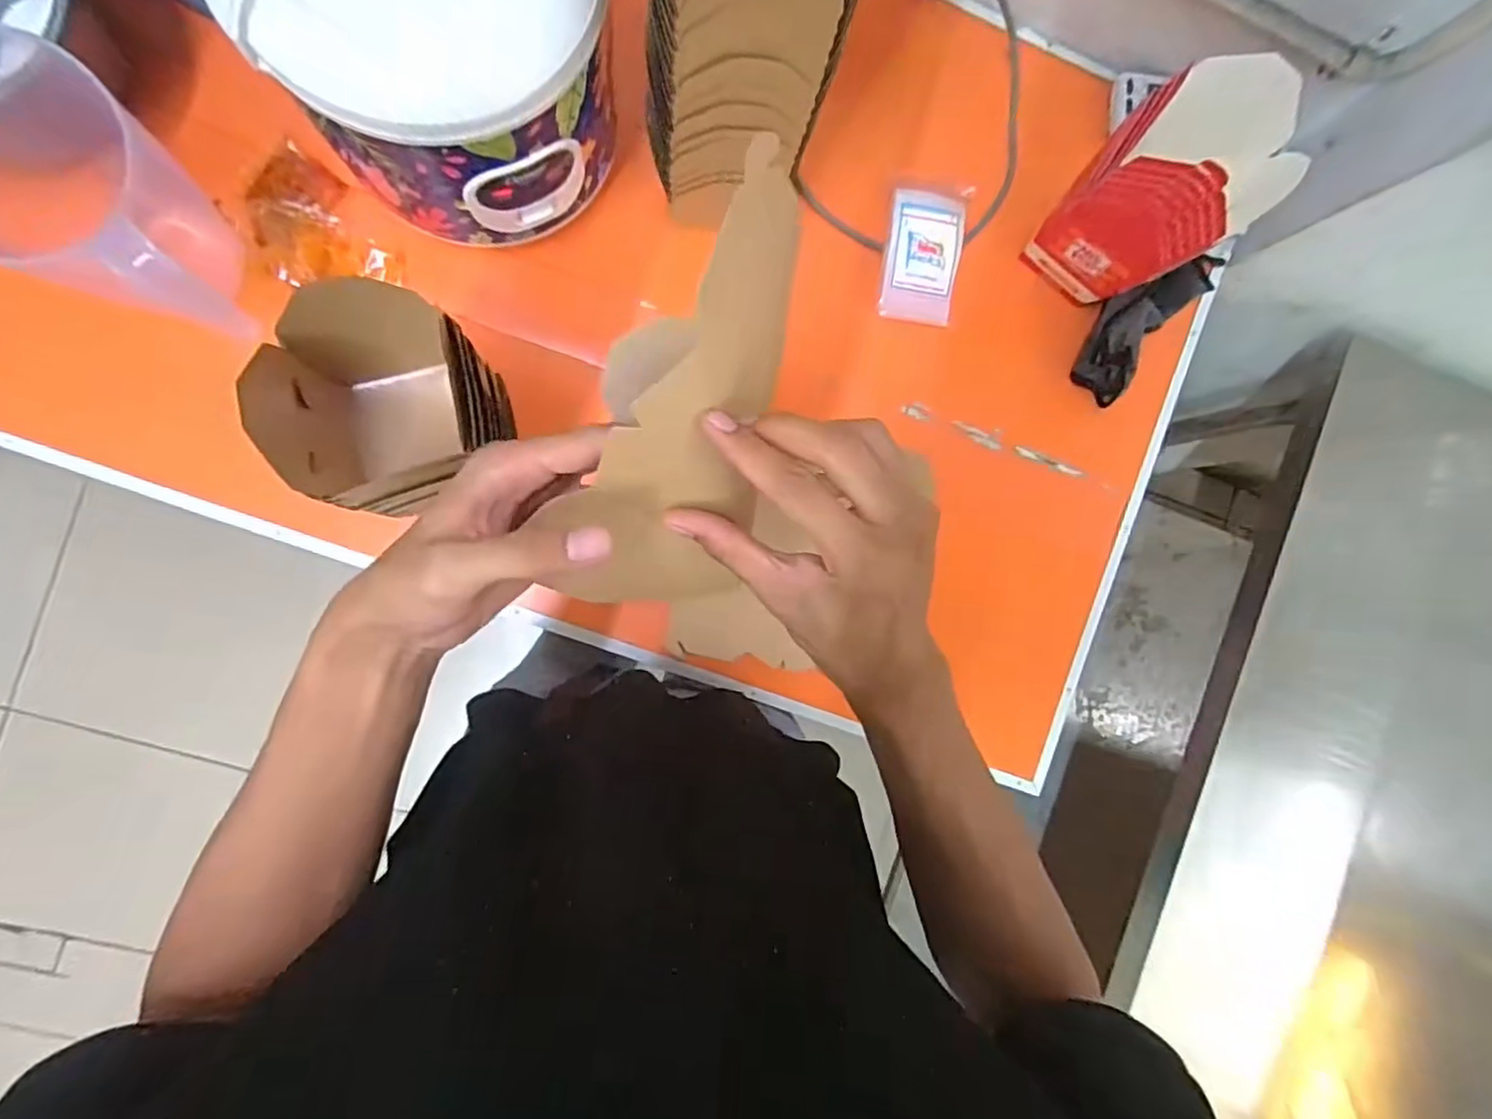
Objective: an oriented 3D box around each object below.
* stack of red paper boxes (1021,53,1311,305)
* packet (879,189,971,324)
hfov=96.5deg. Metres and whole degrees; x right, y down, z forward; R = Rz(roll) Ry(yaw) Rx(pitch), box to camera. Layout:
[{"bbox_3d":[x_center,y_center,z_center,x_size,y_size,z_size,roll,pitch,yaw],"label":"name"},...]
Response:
[{"bbox_3d":[0.358,-0.325,0.592,0.105,0.204,0.127,-44,96,-5],"label":"stack of red paper boxes"},{"bbox_3d":[0.181,-0.310,0.678,0.074,0.019,0.128,8,90,-8],"label":"packet"}]

